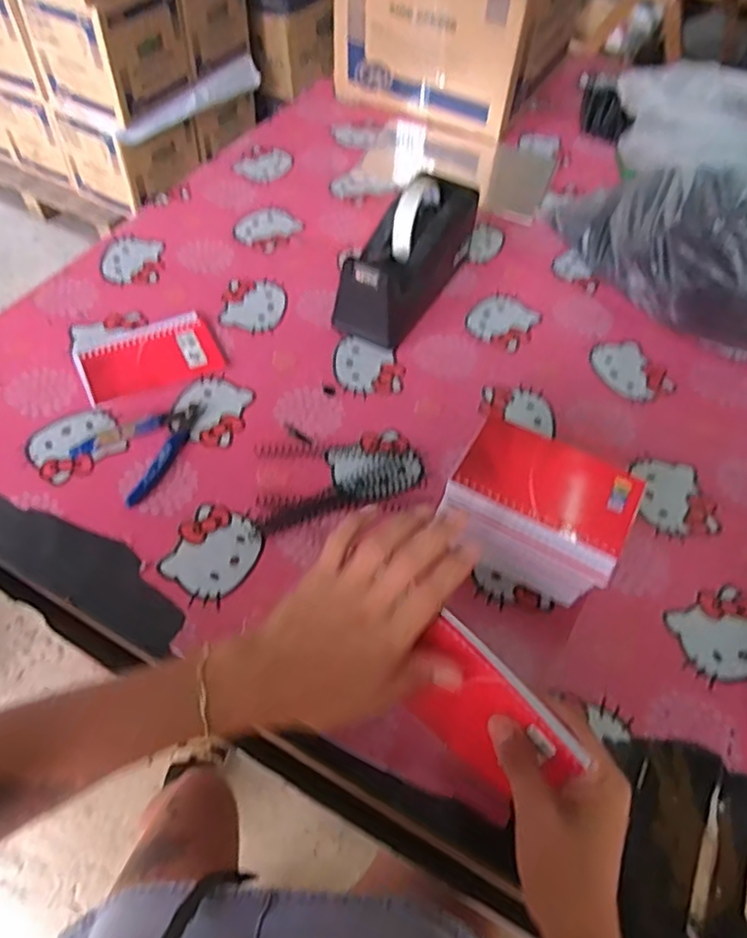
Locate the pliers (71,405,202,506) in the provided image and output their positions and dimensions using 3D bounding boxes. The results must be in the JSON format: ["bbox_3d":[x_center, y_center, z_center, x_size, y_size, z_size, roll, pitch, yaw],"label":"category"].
[{"bbox_3d":[-0.199,-0.026,0.570,0.081,0.011,0.114,35,59,21],"label":"pliers"}]

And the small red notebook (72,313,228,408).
[{"bbox_3d":[-0.223,-0.110,0.629,0.130,0.007,0.082,-23,58,-19],"label":"small red notebook"}]

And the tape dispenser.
[{"bbox_3d":[0.037,-0.228,0.670,0.076,0.114,0.204,24,56,14],"label":"tape dispenser"}]

